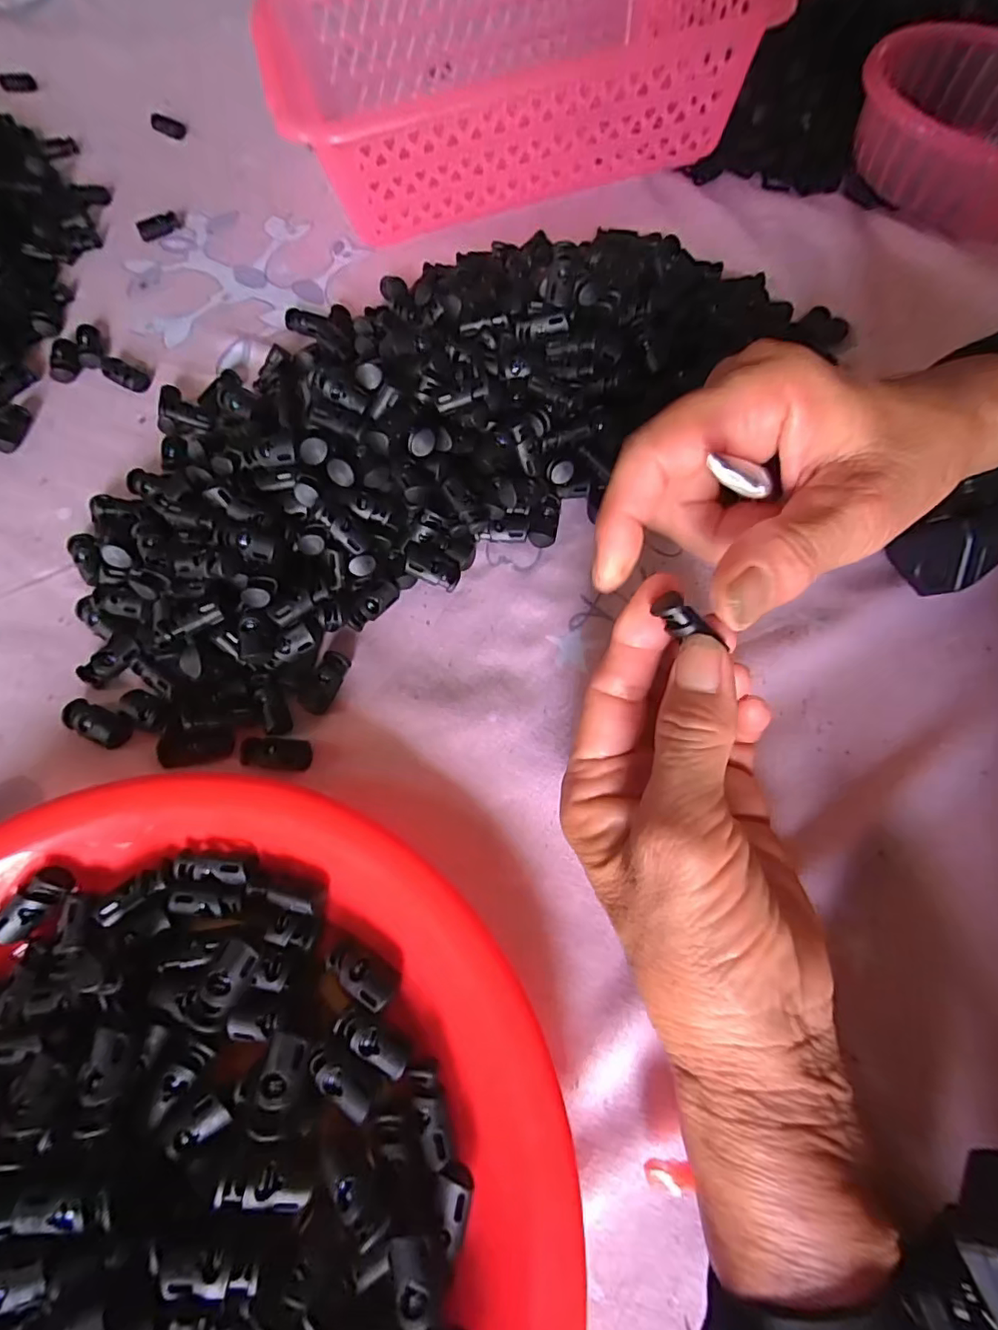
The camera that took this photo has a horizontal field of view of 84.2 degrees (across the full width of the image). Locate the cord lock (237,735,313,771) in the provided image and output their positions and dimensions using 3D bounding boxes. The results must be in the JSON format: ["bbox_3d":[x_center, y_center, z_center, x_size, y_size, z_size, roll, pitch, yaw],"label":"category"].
[{"bbox_3d":[-0.093,0.037,0.233,0.029,0.006,0.015,6,66,3],"label":"cord lock"}]

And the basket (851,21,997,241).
[{"bbox_3d":[0.318,-0.356,0.366,0.157,0.047,0.160,31,70,13],"label":"basket"}]

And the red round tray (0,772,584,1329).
[{"bbox_3d":[-0.125,0.172,0.156,0.291,0.027,0.243,-28,69,-11],"label":"red round tray"}]

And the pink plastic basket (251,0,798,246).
[{"bbox_3d":[0.001,-0.409,0.380,0.297,0.081,0.209,-14,67,-5],"label":"pink plastic basket"}]

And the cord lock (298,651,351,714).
[{"bbox_3d":[-0.077,0.008,0.244,0.014,0.007,0.027,16,67,8],"label":"cord lock"}]

